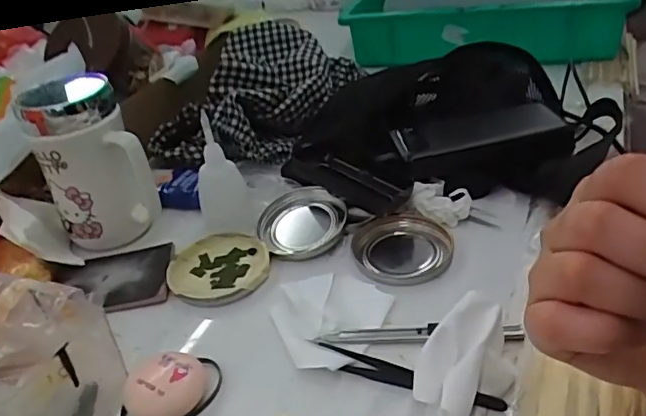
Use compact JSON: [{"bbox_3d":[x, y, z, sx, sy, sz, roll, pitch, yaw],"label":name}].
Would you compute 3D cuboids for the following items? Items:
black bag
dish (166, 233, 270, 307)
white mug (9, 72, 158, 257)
[{"bbox_3d":[0.131,-0.091,0.557,0.294,0.085,0.245,-1,34,10],"label":"black bag"},{"bbox_3d":[-0.085,0.045,0.457,0.078,0.011,0.082,-5,33,3],"label":"dish"},{"bbox_3d":[-0.193,-0.033,0.479,0.076,0.139,0.075,-22,36,-21],"label":"white mug"}]

